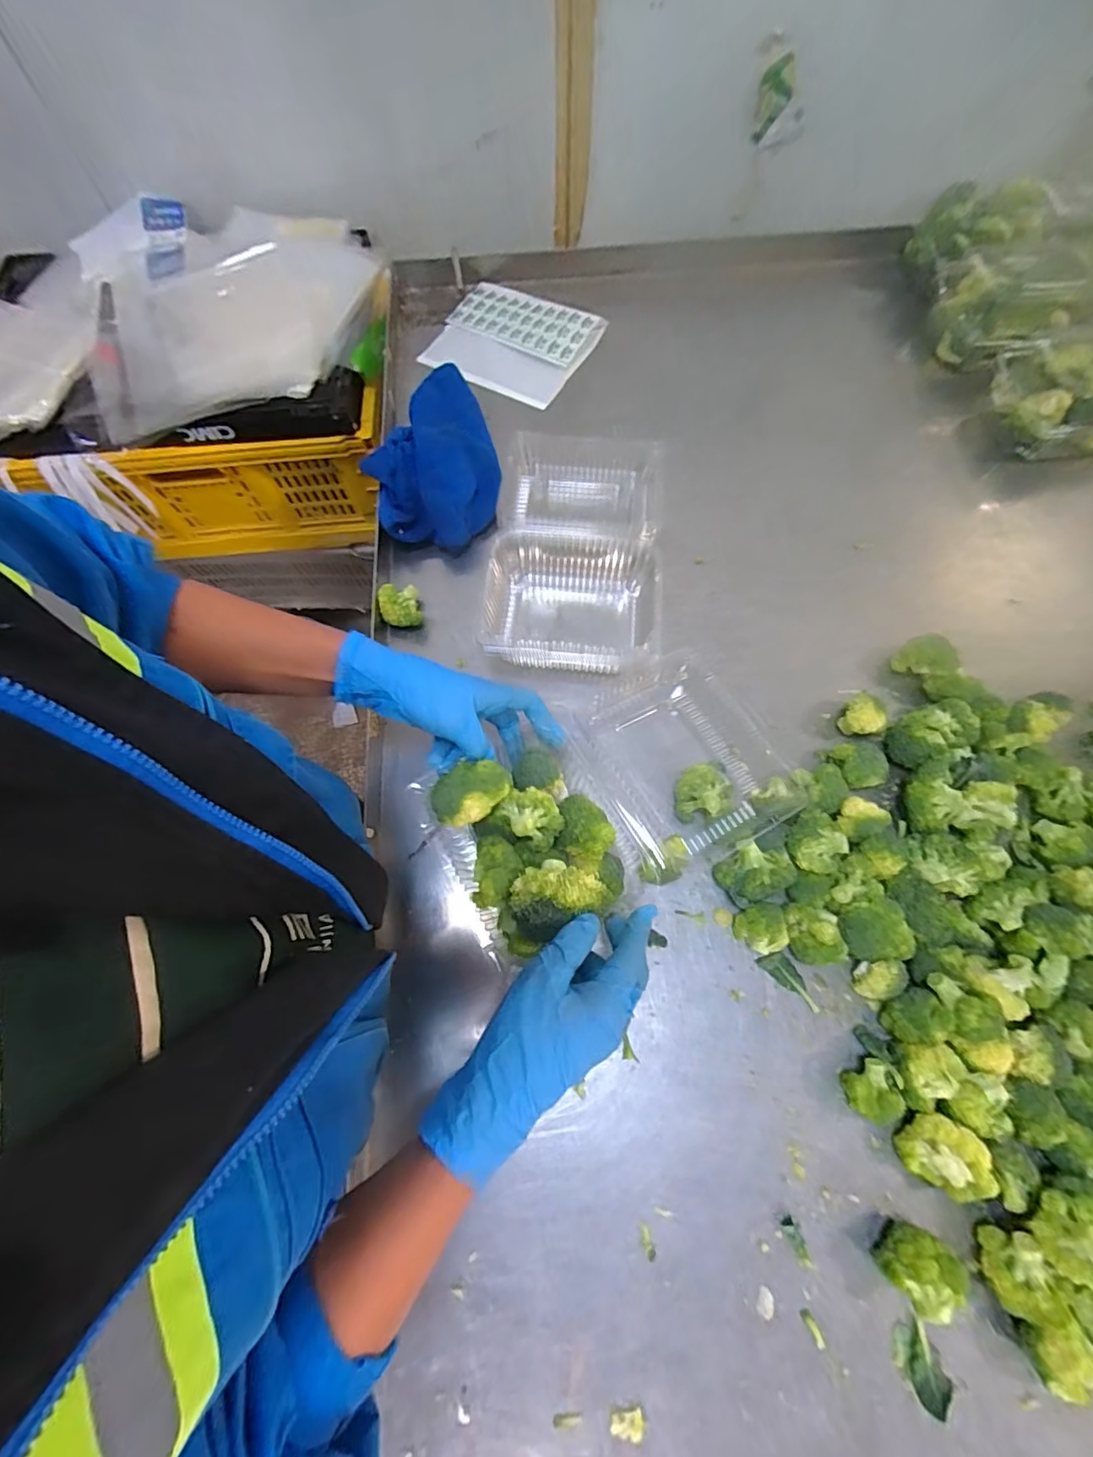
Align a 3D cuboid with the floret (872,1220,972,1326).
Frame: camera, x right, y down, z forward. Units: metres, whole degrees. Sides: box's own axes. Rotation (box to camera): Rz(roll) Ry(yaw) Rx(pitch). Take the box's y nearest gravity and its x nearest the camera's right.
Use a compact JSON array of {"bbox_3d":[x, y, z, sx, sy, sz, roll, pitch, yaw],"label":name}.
[{"bbox_3d":[0.262,0.376,0.366,0.043,0.043,0.050,-43,74,-14],"label":"floret"}]

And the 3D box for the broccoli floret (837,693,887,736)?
[{"bbox_3d":[0.305,-0.008,0.518,0.034,0.041,0.035,0,69,1],"label":"broccoli floret"}]

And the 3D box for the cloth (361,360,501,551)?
[{"bbox_3d":[-0.141,-0.341,0.643,0.150,0.057,0.280,-14,69,-4],"label":"cloth"}]

